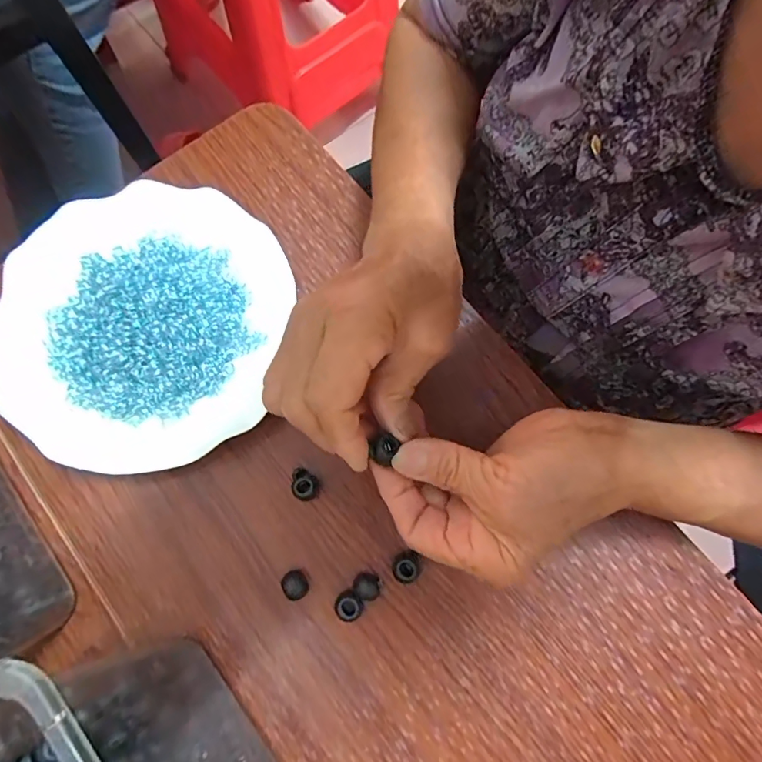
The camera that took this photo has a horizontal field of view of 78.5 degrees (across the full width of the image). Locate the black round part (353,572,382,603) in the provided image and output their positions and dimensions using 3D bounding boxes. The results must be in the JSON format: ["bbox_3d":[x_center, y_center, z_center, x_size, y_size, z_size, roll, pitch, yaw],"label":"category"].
[{"bbox_3d":[-0.008,0.117,0.268,0.015,0.010,0.014,0,76,1],"label":"black round part"}]

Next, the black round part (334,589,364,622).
[{"bbox_3d":[-0.018,0.127,0.264,0.015,0.012,0.016,0,76,1],"label":"black round part"}]

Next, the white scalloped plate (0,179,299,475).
[{"bbox_3d":[-0.148,-0.036,0.296,0.169,0.034,0.178,0,76,1],"label":"white scalloped plate"}]

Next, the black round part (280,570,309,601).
[{"bbox_3d":[-0.049,0.117,0.268,0.014,0.008,0.015,0,76,1],"label":"black round part"}]

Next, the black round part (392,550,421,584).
[{"bbox_3d":[0.015,0.107,0.269,0.017,0.013,0.016,0,76,1],"label":"black round part"}]

